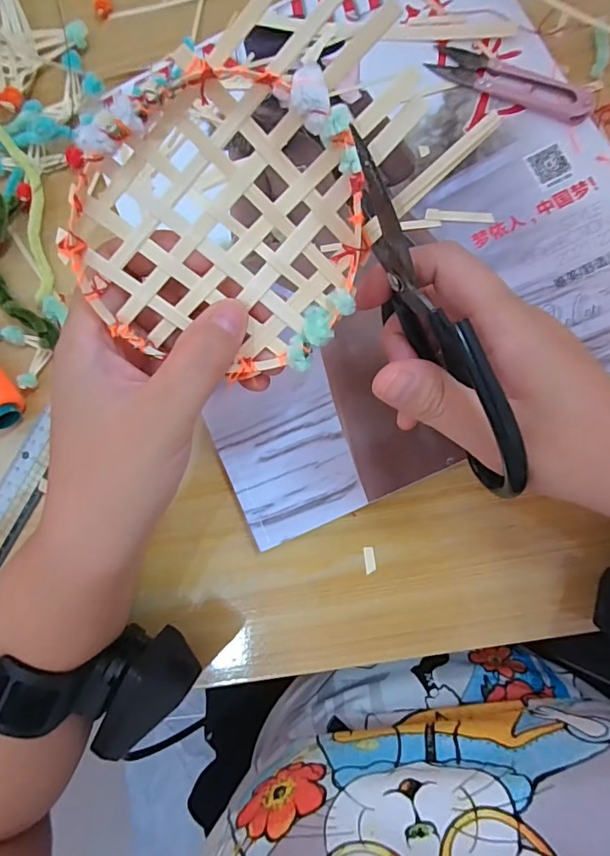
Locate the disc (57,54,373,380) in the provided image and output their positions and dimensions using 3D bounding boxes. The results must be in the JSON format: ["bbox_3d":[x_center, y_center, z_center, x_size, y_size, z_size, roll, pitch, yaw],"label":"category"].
[{"bbox_3d":[-0.027,-0.068,0.171,0.101,0.012,0.100,-3,121,-5],"label":"disc"}]

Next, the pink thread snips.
[{"bbox_3d":[0.125,-0.210,0.286,0.099,0.011,0.020,31,89,9],"label":"pink thread snips"}]

